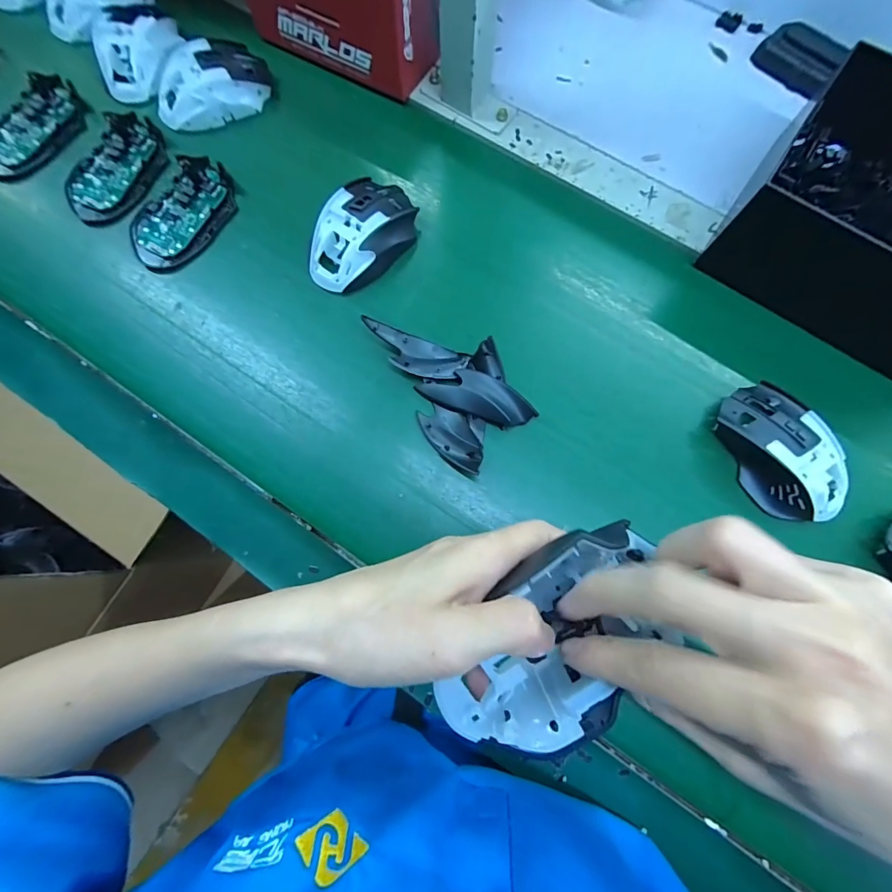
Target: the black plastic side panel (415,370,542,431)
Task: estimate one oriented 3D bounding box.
[{"bbox_3d":[0.026,-0.042,0.330,0.095,0.012,0.035,19,77,4],"label":"black plastic side panel"}]

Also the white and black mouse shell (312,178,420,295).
[{"bbox_3d":[-0.073,-0.191,0.360,0.065,0.037,0.113,29,78,6],"label":"white and black mouse shell"}]

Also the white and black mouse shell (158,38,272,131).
[{"bbox_3d":[-0.233,-0.359,0.398,0.117,0.041,0.062,-35,79,-8],"label":"white and black mouse shell"}]

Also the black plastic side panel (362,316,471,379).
[{"bbox_3d":[-0.026,-0.078,0.333,0.087,0.024,0.033,18,77,4],"label":"black plastic side panel"}]

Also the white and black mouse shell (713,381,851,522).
[{"bbox_3d":[0.265,0.005,0.315,0.061,0.041,0.112,-22,78,-6],"label":"white and black mouse shell"}]

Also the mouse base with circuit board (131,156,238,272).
[{"bbox_3d":[-0.244,-0.216,0.371,0.063,0.020,0.113,38,79,8],"label":"mouse base with circuit board"}]

